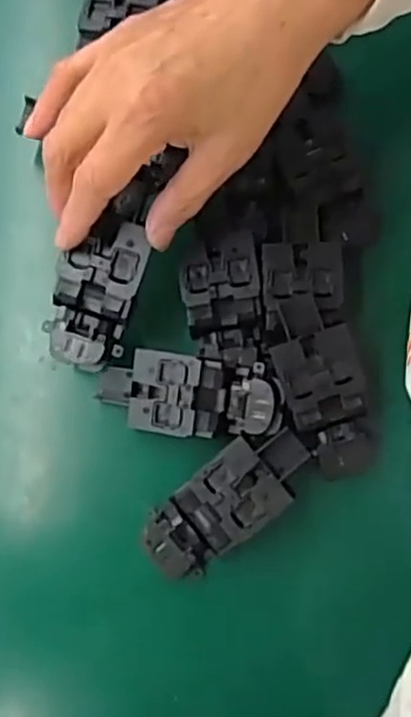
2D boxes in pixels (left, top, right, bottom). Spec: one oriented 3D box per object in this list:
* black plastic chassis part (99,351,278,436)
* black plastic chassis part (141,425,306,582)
[{"bbox_3d":[-0.008,0.020,0.387,0.097,0.019,0.042,5,80,1],"label":"black plastic chassis part"},{"bbox_3d":[0.012,0.076,0.383,0.097,0.022,0.043,-39,82,-7],"label":"black plastic chassis part"}]

